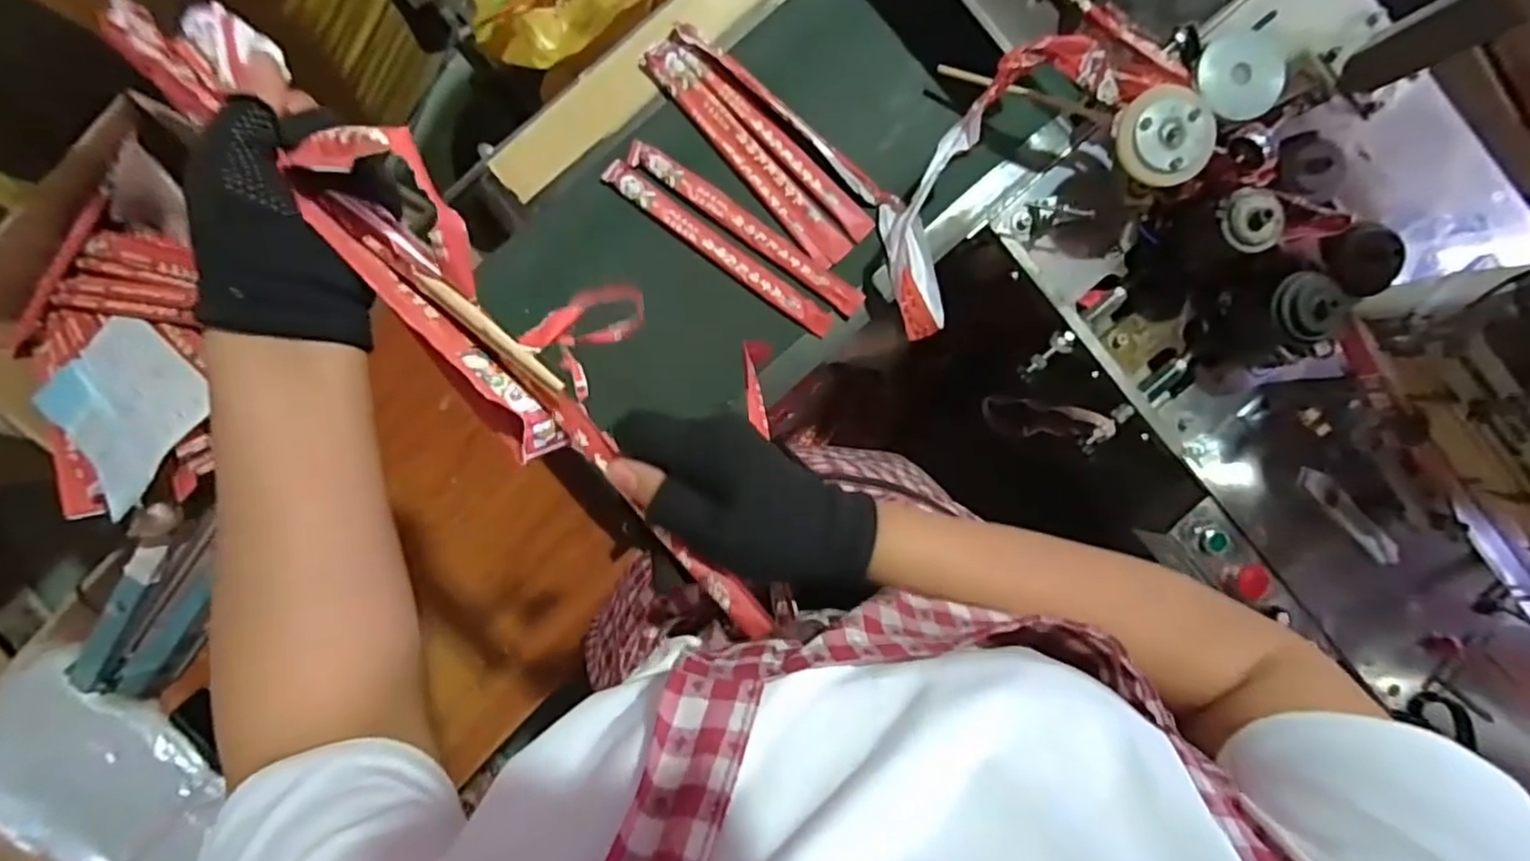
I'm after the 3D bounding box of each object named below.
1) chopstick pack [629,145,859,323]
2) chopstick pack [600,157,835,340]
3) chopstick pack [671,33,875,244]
[{"bbox_3d":[-0.018,-0.227,0.777,0.302,0.008,0.033,34,91,-4],"label":"chopstick pack"},{"bbox_3d":[-0.051,-0.202,0.777,0.296,0.012,0.032,36,91,-4],"label":"chopstick pack"},{"bbox_3d":[0.007,-0.327,0.779,0.297,0.004,0.030,44,91,-4],"label":"chopstick pack"}]

